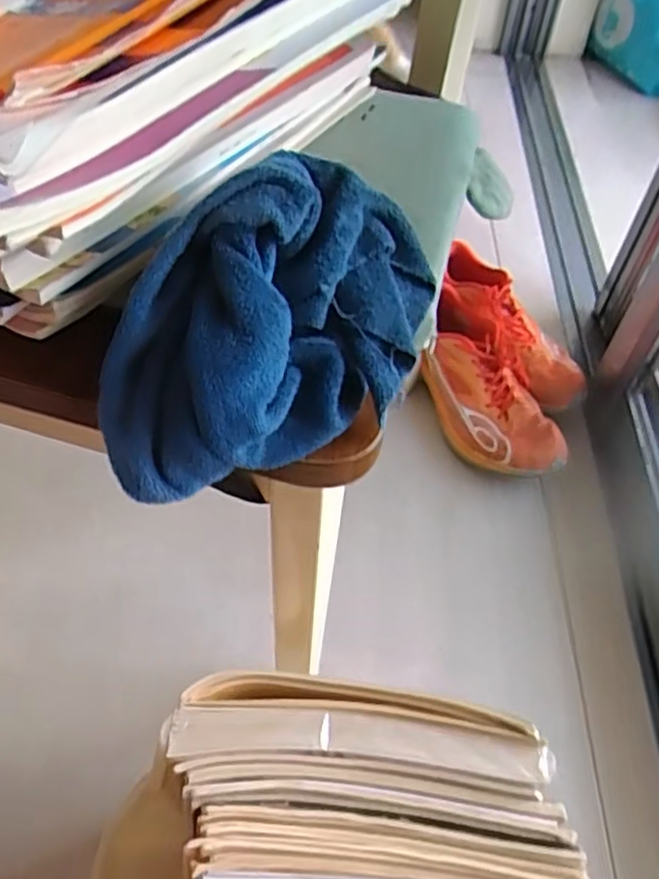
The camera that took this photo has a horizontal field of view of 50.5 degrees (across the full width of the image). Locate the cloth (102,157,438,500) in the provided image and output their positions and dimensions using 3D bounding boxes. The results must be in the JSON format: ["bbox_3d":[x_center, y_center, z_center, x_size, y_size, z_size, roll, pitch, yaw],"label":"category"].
[{"bbox_3d":[-0.019,-0.048,0.290,0.096,0.077,0.164,34,57,21],"label":"cloth"}]

